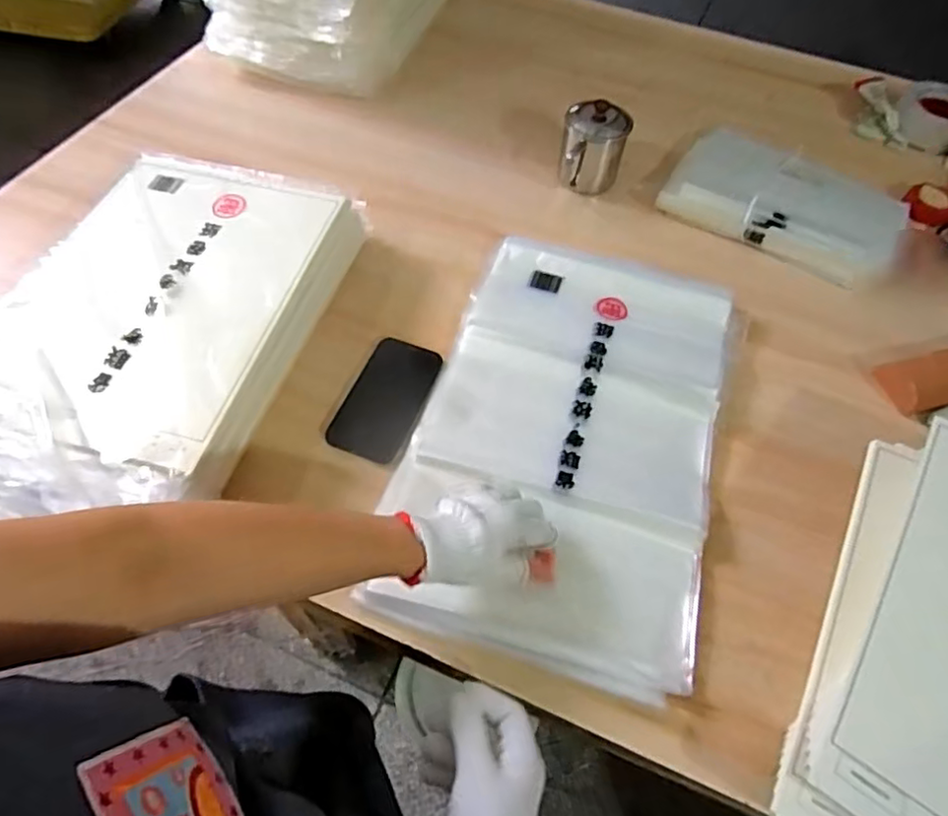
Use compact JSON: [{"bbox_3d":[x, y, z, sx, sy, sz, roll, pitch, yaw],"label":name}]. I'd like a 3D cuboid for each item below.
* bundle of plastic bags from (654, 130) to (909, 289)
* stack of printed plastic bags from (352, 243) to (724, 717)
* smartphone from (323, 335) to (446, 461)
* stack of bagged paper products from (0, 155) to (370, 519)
[{"bbox_3d":[0.428,-0.291,0.849,0.302,0.038,0.202,28,60,14],"label":"bundle of plastic bags"},{"bbox_3d":[0.100,0.021,0.653,0.296,0.029,0.478,15,58,7],"label":"stack of printed plastic bags"},{"bbox_3d":[-0.095,-0.012,0.683,0.089,0.010,0.151,17,58,8],"label":"smartphone"},{"bbox_3d":[-0.330,-0.095,0.677,0.280,0.084,0.427,16,58,7],"label":"stack of bagged paper products"}]

